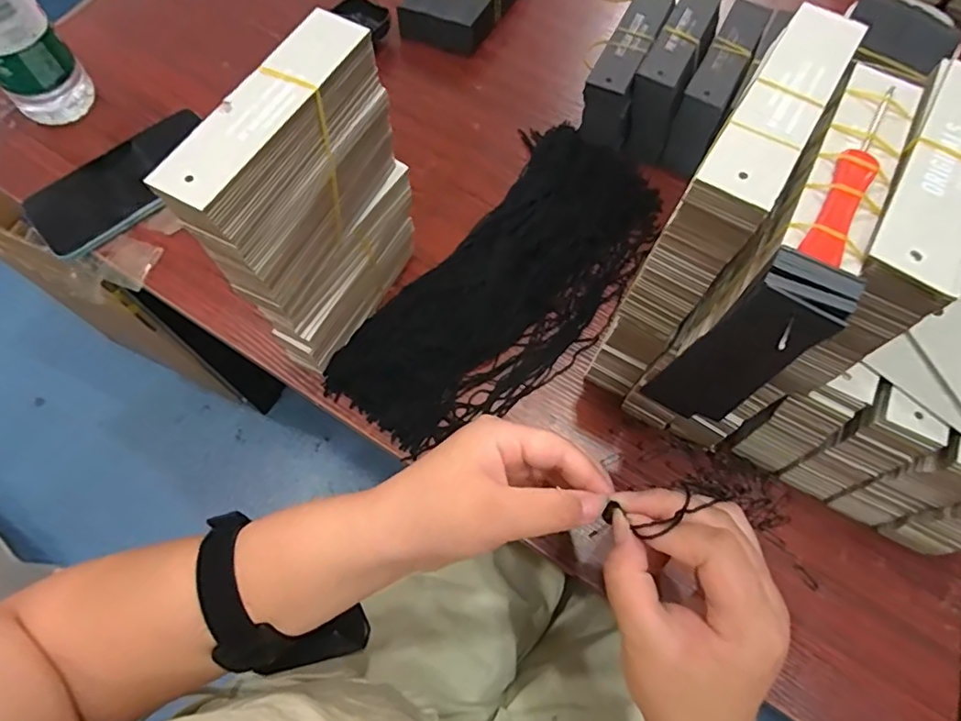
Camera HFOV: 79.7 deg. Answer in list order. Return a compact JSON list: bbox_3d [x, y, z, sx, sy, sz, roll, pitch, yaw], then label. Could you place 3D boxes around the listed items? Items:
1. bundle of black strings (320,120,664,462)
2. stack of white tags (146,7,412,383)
[{"bbox_3d":[0.027,-0.058,0.446,0.135,0.030,0.292,34,70,14],"label":"bundle of black strings"},{"bbox_3d":[-0.096,-0.082,0.347,0.034,0.188,0.133,27,69,11],"label":"stack of white tags"}]

